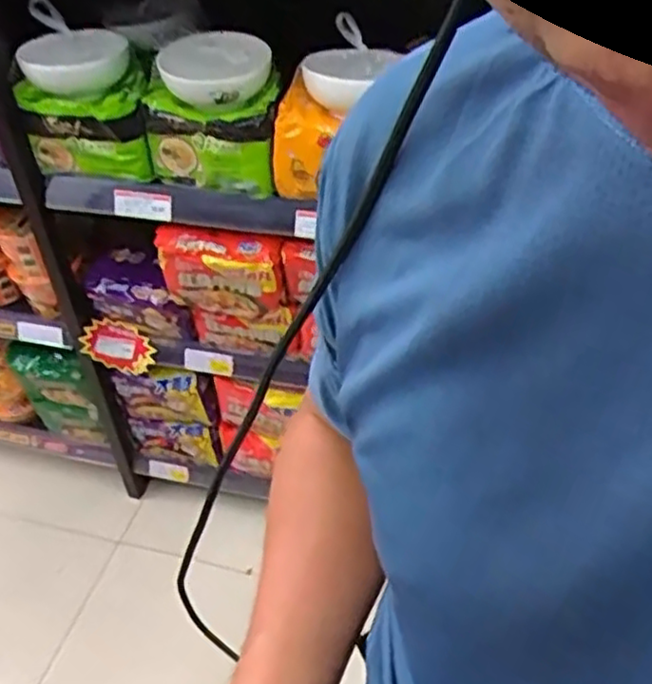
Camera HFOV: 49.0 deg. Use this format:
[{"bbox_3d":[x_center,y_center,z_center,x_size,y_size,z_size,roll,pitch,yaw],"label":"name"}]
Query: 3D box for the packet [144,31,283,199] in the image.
[{"bbox_3d":[-0.167,-0.320,1.039,0.198,0.189,0.118,-3,42,0],"label":"packet"}]

